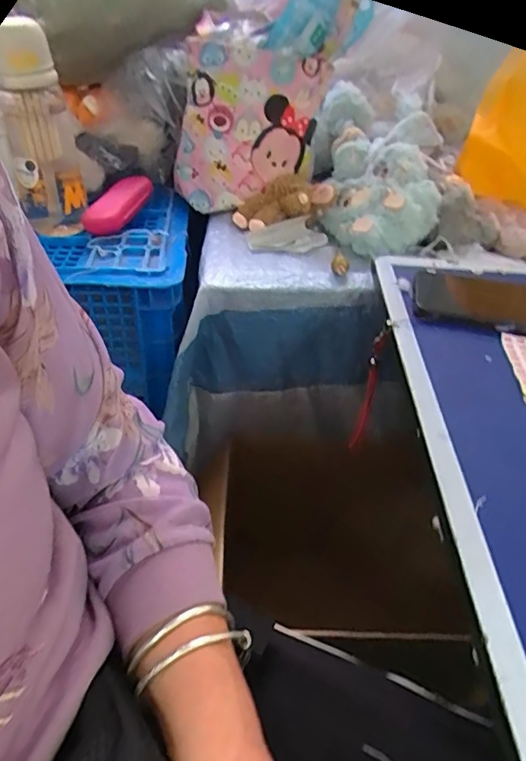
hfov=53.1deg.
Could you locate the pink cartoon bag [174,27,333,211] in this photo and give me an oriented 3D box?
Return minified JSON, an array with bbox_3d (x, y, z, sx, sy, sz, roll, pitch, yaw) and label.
[{"bbox_3d":[-0.018,-0.335,0.698,0.189,0.190,0.108,2,40,-2],"label":"pink cartoon bag"}]

